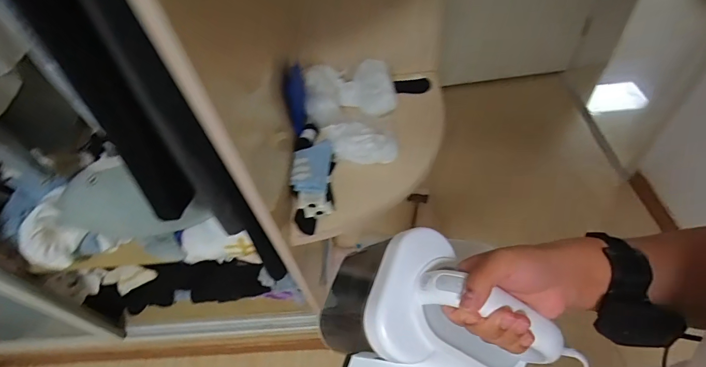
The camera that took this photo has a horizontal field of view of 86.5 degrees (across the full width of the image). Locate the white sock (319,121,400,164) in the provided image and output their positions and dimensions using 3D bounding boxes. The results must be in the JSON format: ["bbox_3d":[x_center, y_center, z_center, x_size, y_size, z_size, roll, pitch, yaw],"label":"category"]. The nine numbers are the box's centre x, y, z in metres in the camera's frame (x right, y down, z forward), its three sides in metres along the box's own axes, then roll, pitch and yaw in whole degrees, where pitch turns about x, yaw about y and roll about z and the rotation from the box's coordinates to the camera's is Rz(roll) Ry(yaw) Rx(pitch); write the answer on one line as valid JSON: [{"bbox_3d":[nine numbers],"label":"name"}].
[{"bbox_3d":[0.010,-0.108,0.948,0.206,0.059,0.085,14,55,16],"label":"white sock"}]

